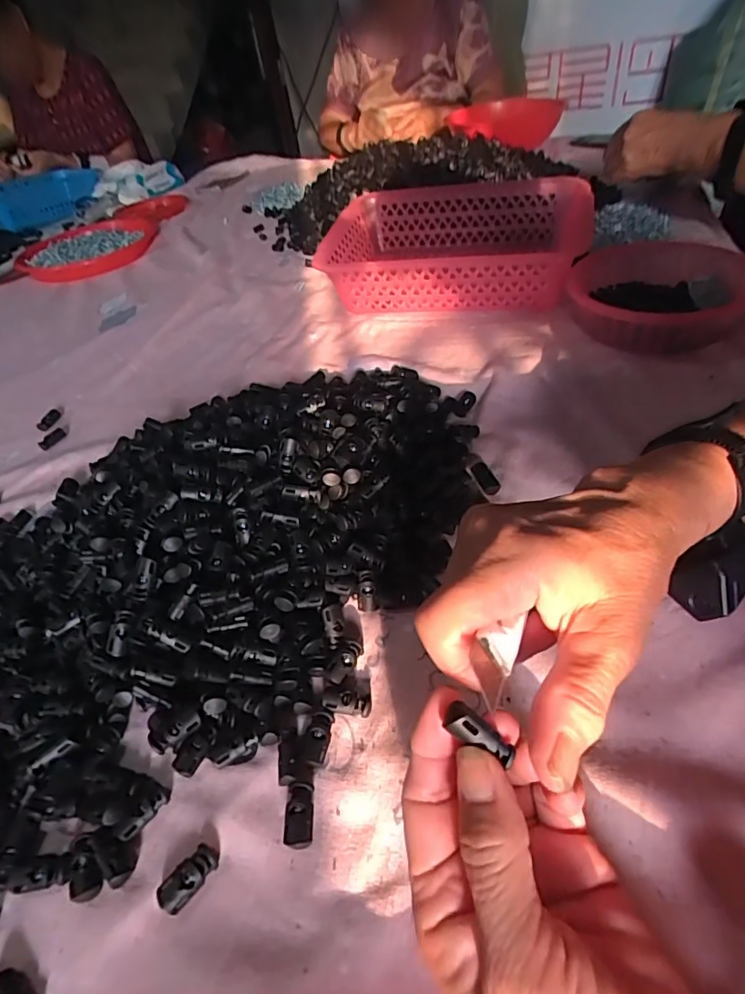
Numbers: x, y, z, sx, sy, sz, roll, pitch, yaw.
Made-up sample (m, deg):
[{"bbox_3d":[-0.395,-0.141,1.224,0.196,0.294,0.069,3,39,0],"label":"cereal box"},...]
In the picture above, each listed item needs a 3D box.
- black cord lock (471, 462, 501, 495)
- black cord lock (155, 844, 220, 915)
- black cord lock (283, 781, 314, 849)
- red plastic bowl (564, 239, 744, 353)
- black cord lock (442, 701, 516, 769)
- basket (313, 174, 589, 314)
[{"bbox_3d":[0.089,-0.015,0.401,0.015,0.007,0.029,-19,45,-9],"label":"black cord lock"},{"bbox_3d":[-0.086,0.179,0.238,0.013,0.008,0.029,27,55,32],"label":"black cord lock"},{"bbox_3d":[-0.036,0.157,0.250,0.013,0.008,0.027,-6,44,5],"label":"black cord lock"},{"bbox_3d":[0.295,-0.207,0.528,0.155,0.062,0.171,-4,44,6],"label":"red plastic bowl"},{"bbox_3d":[0.039,0.085,0.183,0.026,0.007,0.009,36,51,-4],"label":"black cord lock"},{"bbox_3d":[0.110,-0.316,0.647,0.310,0.094,0.213,5,46,15],"label":"basket"}]

